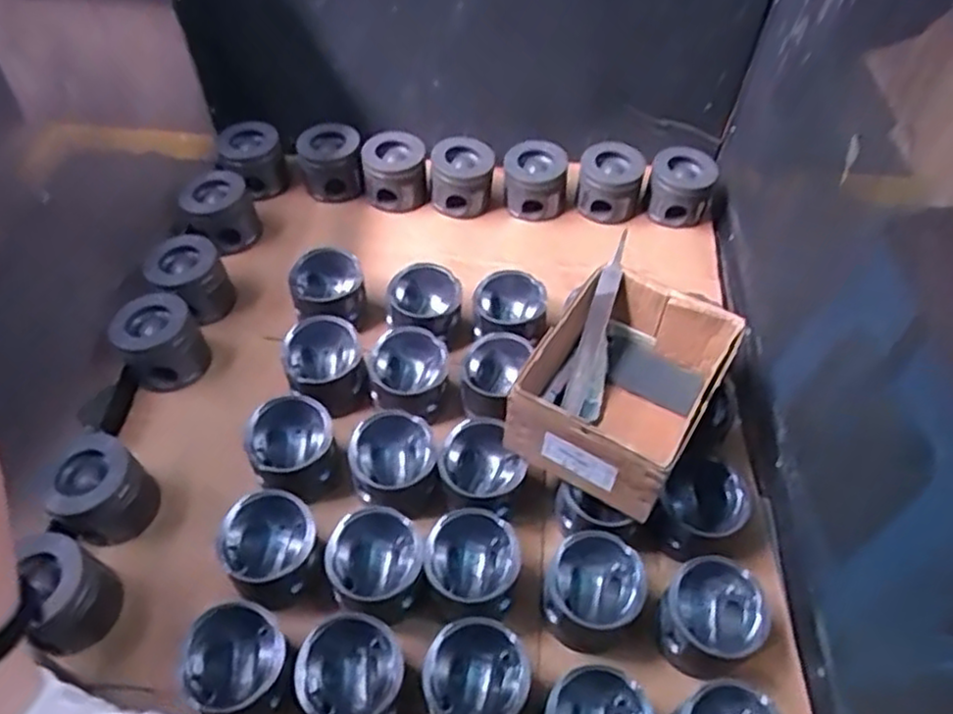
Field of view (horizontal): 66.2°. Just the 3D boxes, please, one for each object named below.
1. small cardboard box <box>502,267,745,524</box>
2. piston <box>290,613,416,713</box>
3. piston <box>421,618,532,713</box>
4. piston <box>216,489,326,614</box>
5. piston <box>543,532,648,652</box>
[{"bbox_3d":[0.137,0.032,0.709,0.158,0.114,0.198,25,56,17],"label":"small cardboard box"},{"bbox_3d":[-0.106,0.273,0.621,0.091,0.080,0.091,-23,56,-18],"label":"piston"},{"bbox_3d":[0.001,0.276,0.613,0.082,0.084,0.077,1,47,-1],"label":"piston"},{"bbox_3d":[-0.188,0.180,0.679,0.087,0.088,0.097,-33,60,-24],"label":"piston"},{"bbox_3d":[0.107,0.218,0.671,0.082,0.083,0.078,1,52,-1],"label":"piston"}]

